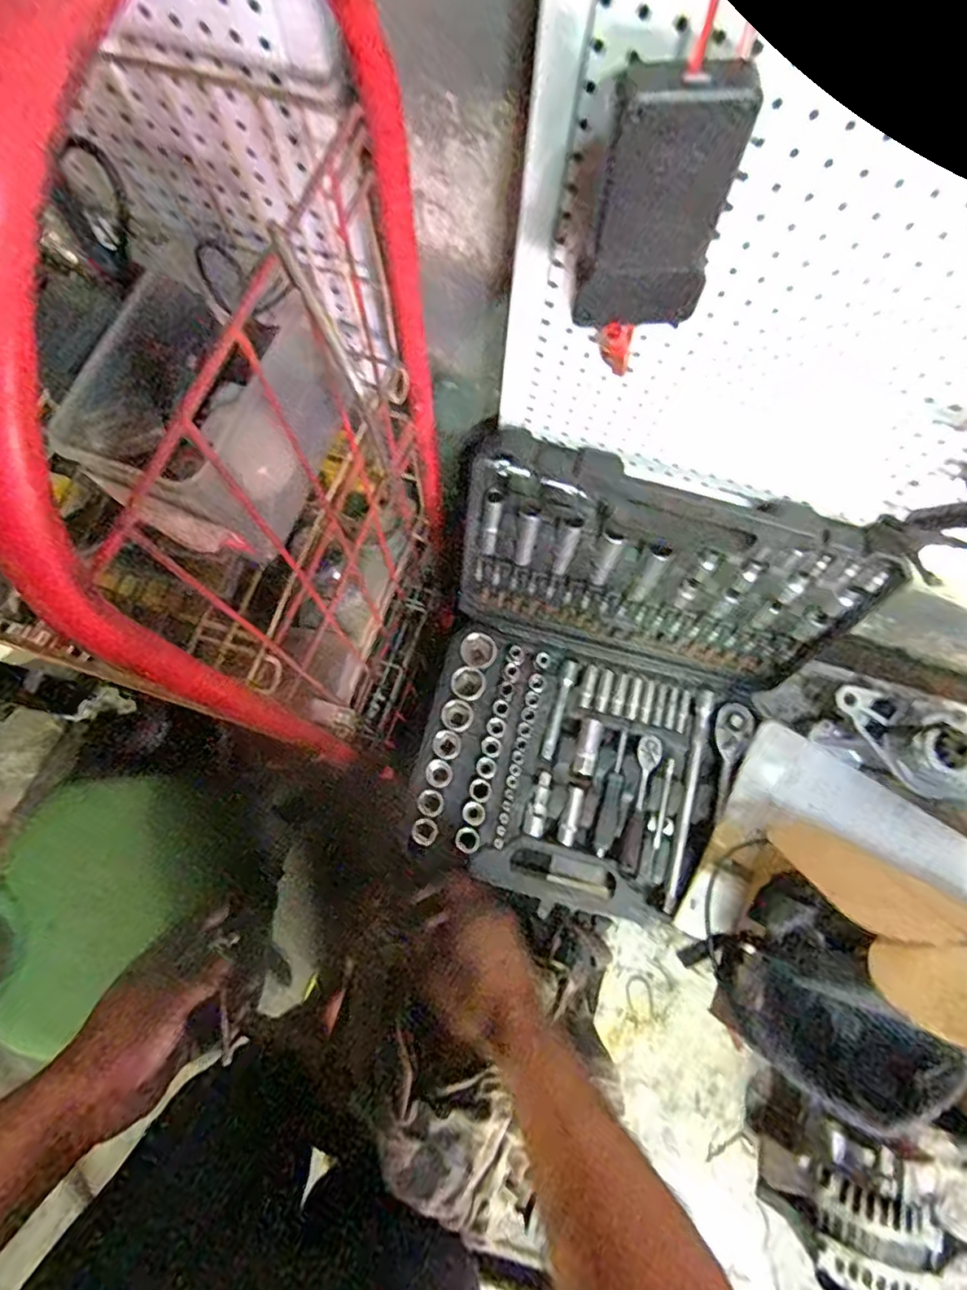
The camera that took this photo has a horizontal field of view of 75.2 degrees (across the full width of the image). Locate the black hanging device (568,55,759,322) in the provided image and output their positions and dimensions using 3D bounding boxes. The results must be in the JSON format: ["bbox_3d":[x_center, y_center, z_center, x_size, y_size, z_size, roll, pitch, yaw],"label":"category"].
[{"bbox_3d":[0.082,-0.199,0.293,0.062,0.118,0.020,-9,77,-4],"label":"black hanging device"}]

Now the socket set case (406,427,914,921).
[{"bbox_3d":[0.140,0.062,0.615,0.371,0.280,0.374,10,76,1],"label":"socket set case"}]

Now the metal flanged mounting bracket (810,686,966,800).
[{"bbox_3d":[0.482,0.113,0.692,0.189,0.083,0.090,22,77,4],"label":"metal flanged mounting bracket"}]

